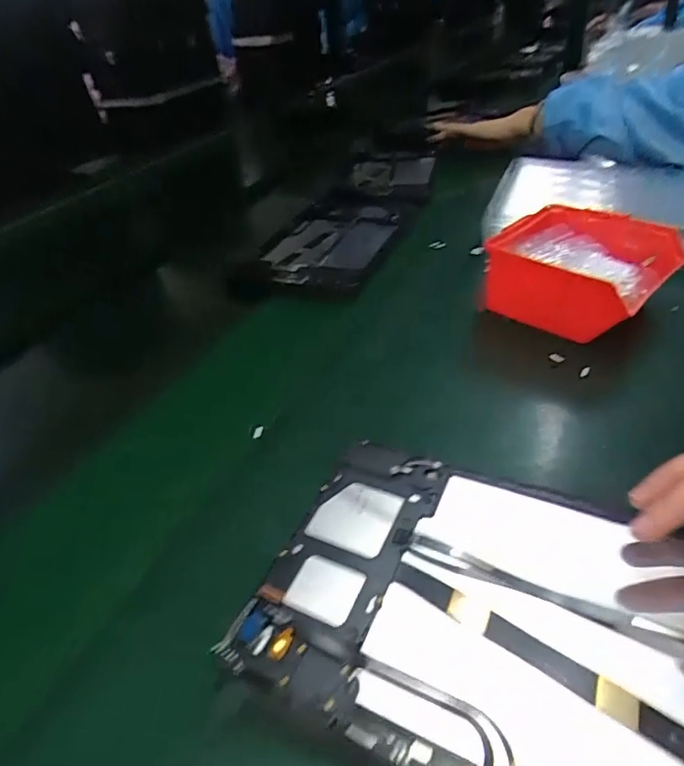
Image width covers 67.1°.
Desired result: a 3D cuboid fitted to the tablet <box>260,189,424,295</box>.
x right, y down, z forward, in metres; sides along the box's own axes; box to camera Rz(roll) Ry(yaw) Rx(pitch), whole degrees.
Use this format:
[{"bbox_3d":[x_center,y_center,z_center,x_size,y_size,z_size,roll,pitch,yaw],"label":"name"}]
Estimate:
[{"bbox_3d":[-0.004,-0.191,0.646,0.160,0.012,0.295,10,40,20],"label":"tablet"}]

